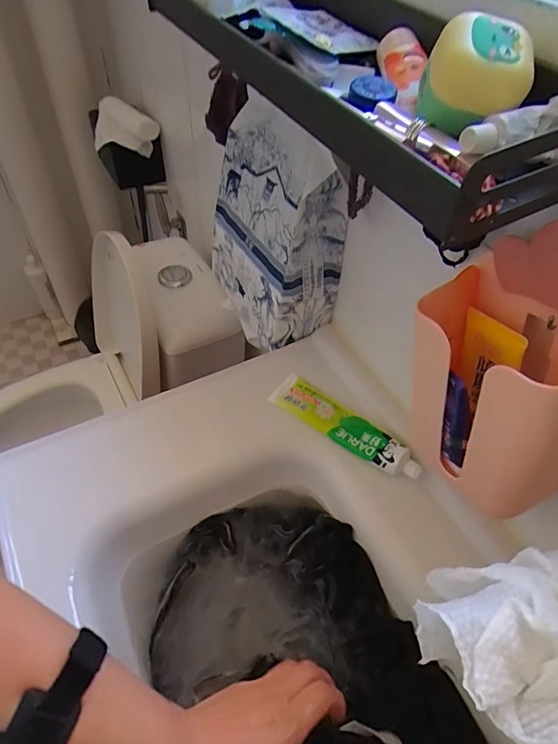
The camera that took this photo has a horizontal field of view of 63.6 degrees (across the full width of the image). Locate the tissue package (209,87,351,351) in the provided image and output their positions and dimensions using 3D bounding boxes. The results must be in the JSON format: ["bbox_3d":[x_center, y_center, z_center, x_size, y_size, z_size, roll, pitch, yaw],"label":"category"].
[{"bbox_3d":[-0.010,-0.195,0.628,0.103,0.254,0.205,-23,55,-21],"label":"tissue package"}]

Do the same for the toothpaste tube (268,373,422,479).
[{"bbox_3d":[0.081,0.066,0.565,0.202,0.035,0.048,33,56,21],"label":"toothpaste tube"}]

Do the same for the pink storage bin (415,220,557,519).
[{"bbox_3d":[0.177,0.004,0.358,0.088,0.199,0.156,-18,54,-18],"label":"pink storage bin"}]

